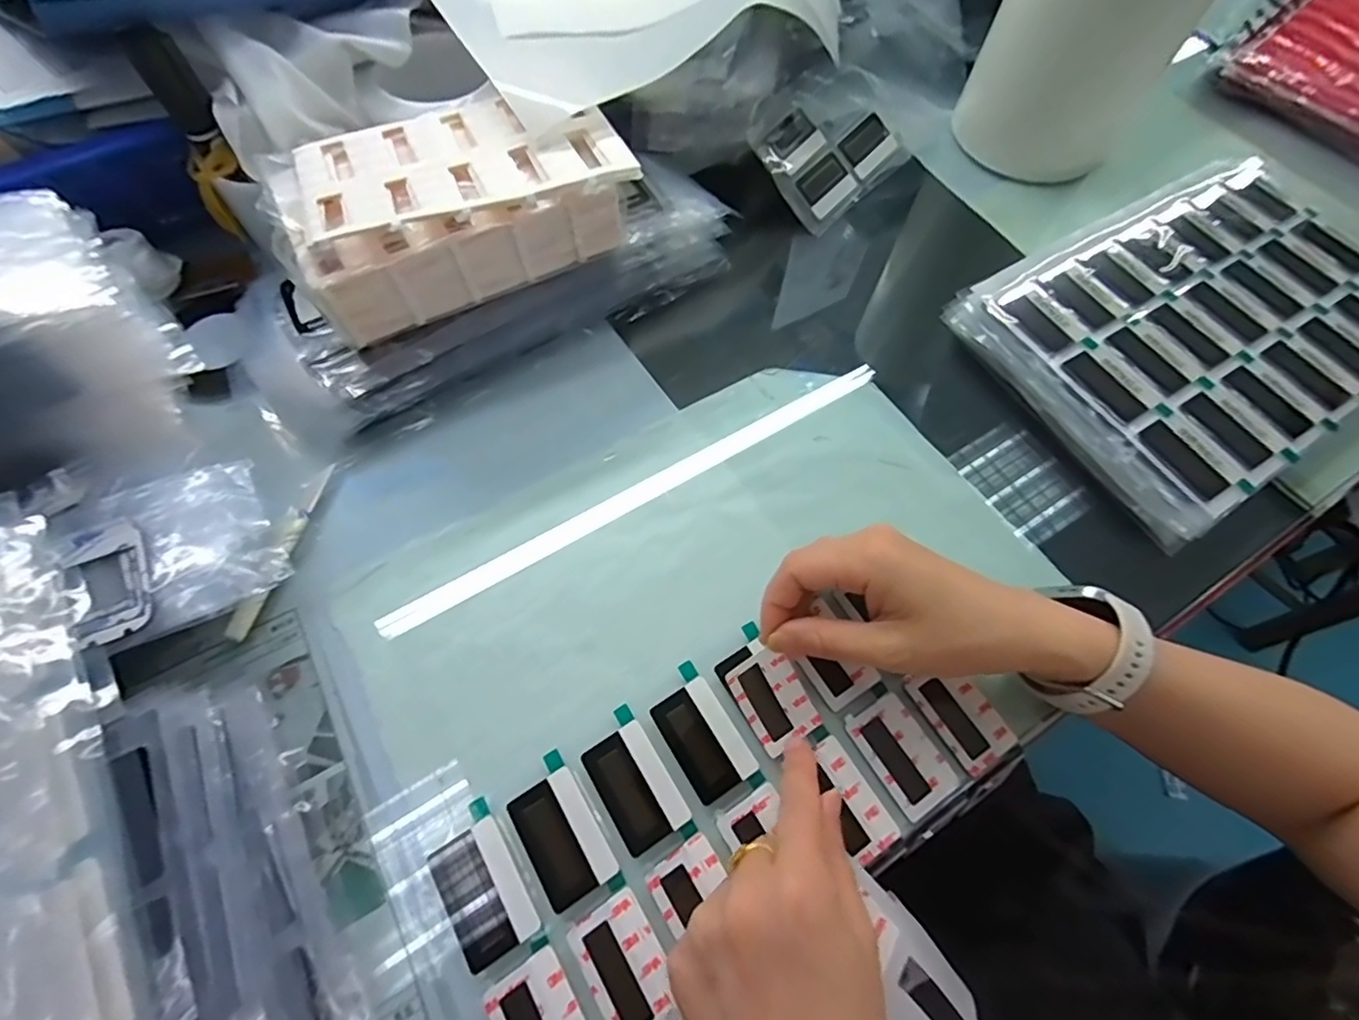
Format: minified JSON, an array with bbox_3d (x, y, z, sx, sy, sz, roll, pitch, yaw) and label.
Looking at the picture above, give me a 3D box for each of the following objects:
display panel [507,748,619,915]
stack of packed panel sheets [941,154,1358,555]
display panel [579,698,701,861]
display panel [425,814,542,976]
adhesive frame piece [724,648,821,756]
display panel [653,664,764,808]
[{"bbox_3d":[-0.059,0.154,0.282,0.034,0.004,0.061,-30,71,-14],"label":"display panel"},{"bbox_3d":[0.378,-0.138,0.412,0.327,0.030,0.207,-28,70,-14],"label":"stack of packed panel sheets"},{"bbox_3d":[-0.023,0.136,0.291,0.034,0.004,0.066,-31,71,-15],"label":"display panel"},{"bbox_3d":[-0.091,0.176,0.270,0.034,0.004,0.054,-31,71,-15],"label":"display panel"},{"bbox_3d":[0.049,0.098,0.303,0.034,0.006,0.050,-32,96,-13],"label":"adhesive frame piece"},{"bbox_3d":[0.012,0.116,0.300,0.034,0.004,0.066,-30,71,-15],"label":"display panel"}]

